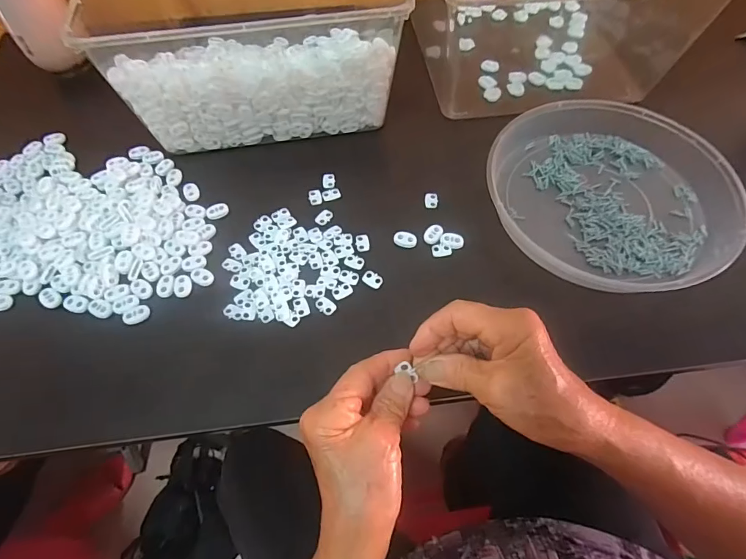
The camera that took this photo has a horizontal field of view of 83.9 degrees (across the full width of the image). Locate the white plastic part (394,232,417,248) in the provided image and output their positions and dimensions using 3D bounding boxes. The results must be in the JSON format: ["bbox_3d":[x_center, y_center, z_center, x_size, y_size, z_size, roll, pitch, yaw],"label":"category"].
[{"bbox_3d":[0.032,-0.039,0.409,0.022,0.008,0.014,13,64,4],"label":"white plastic part"}]

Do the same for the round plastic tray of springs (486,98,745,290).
[{"bbox_3d":[0.235,-0.090,0.420,0.224,0.051,0.215,0,61,0],"label":"round plastic tray of springs"}]

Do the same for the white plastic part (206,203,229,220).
[{"bbox_3d":[-0.159,-0.070,0.424,0.022,0.004,0.016,-19,66,-11],"label":"white plastic part"}]

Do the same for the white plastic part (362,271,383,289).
[{"bbox_3d":[0.000,0.000,0.389,0.019,0.004,0.014,29,66,12],"label":"white plastic part"}]

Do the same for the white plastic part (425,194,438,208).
[{"bbox_3d":[0.062,-0.083,0.435,0.013,0.004,0.019,4,64,0],"label":"white plastic part"}]

